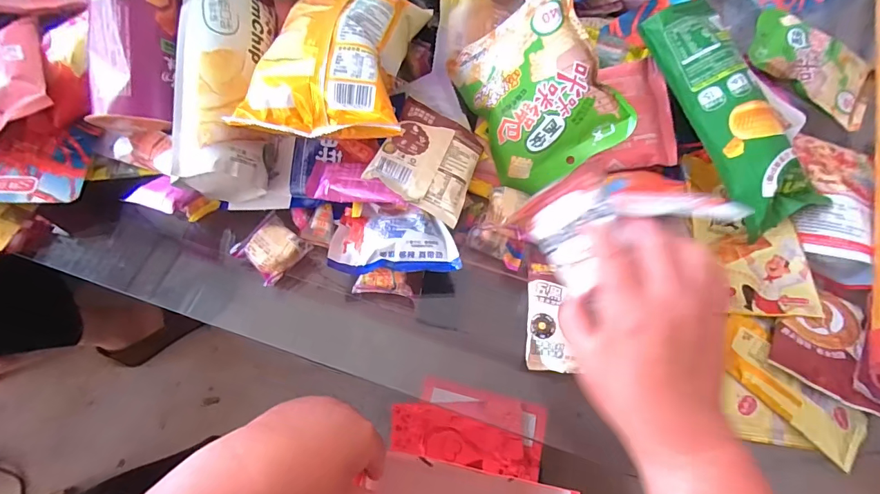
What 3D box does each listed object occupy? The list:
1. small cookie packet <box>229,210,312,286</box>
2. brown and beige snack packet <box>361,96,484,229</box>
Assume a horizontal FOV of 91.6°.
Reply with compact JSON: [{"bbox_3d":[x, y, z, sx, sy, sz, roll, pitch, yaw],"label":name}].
[{"bbox_3d":[-0.151,0.001,0.382,0.049,0.014,0.050,36,68,14],"label":"small cookie packet"},{"bbox_3d":[-0.009,-0.079,0.383,0.085,0.023,0.100,26,65,-4],"label":"brown and beige snack packet"}]

